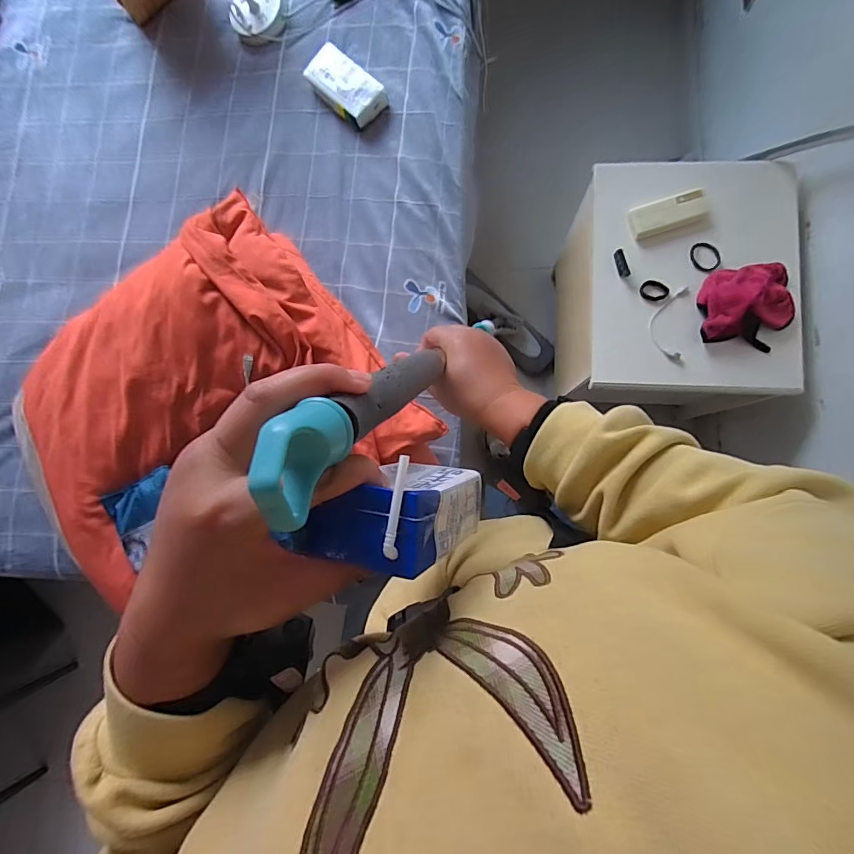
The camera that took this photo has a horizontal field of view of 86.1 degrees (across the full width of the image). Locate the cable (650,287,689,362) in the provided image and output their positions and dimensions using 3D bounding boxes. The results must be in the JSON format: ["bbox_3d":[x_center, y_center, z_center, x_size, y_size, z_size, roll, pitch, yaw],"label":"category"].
[{"bbox_3d":[0.472,-0.203,0.897,0.062,0.014,0.147,8,86,5],"label":"cable"}]

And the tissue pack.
[{"bbox_3d":[-0.178,-0.749,1.003,0.104,0.056,0.181,-44,83,0],"label":"tissue pack"}]

